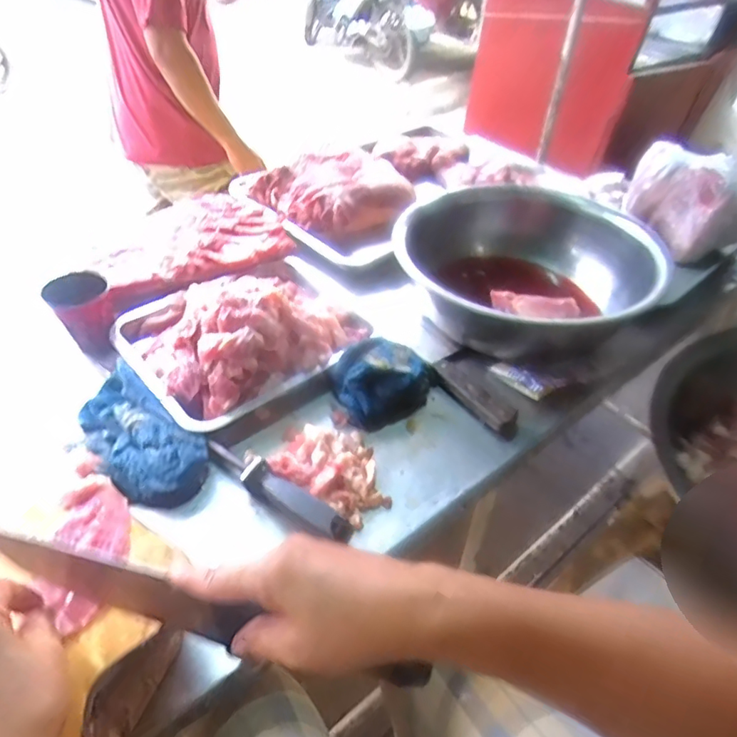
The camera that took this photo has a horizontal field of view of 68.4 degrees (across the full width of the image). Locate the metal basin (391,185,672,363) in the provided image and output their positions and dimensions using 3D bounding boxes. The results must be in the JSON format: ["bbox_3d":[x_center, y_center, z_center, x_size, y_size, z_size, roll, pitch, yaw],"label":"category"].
[{"bbox_3d":[0.219,-0.138,0.809,0.319,0.132,0.365,35,50,29],"label":"metal basin"}]

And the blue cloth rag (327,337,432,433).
[{"bbox_3d":[0.018,0.008,0.693,0.130,0.060,0.105,-30,53,-33],"label":"blue cloth rag"}]

